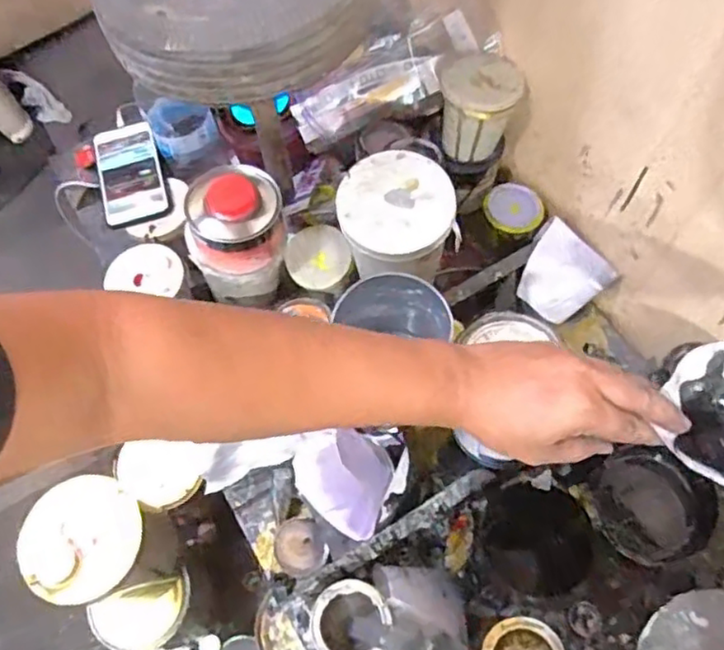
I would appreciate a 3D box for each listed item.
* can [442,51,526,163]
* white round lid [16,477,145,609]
[{"bbox_3d":[0.135,-0.251,0.777,0.088,0.089,0.091,-1,64,2],"label":"can"},{"bbox_3d":[-0.376,0.285,0.888,0.149,0.015,0.153,5,70,-15],"label":"white round lid"}]

